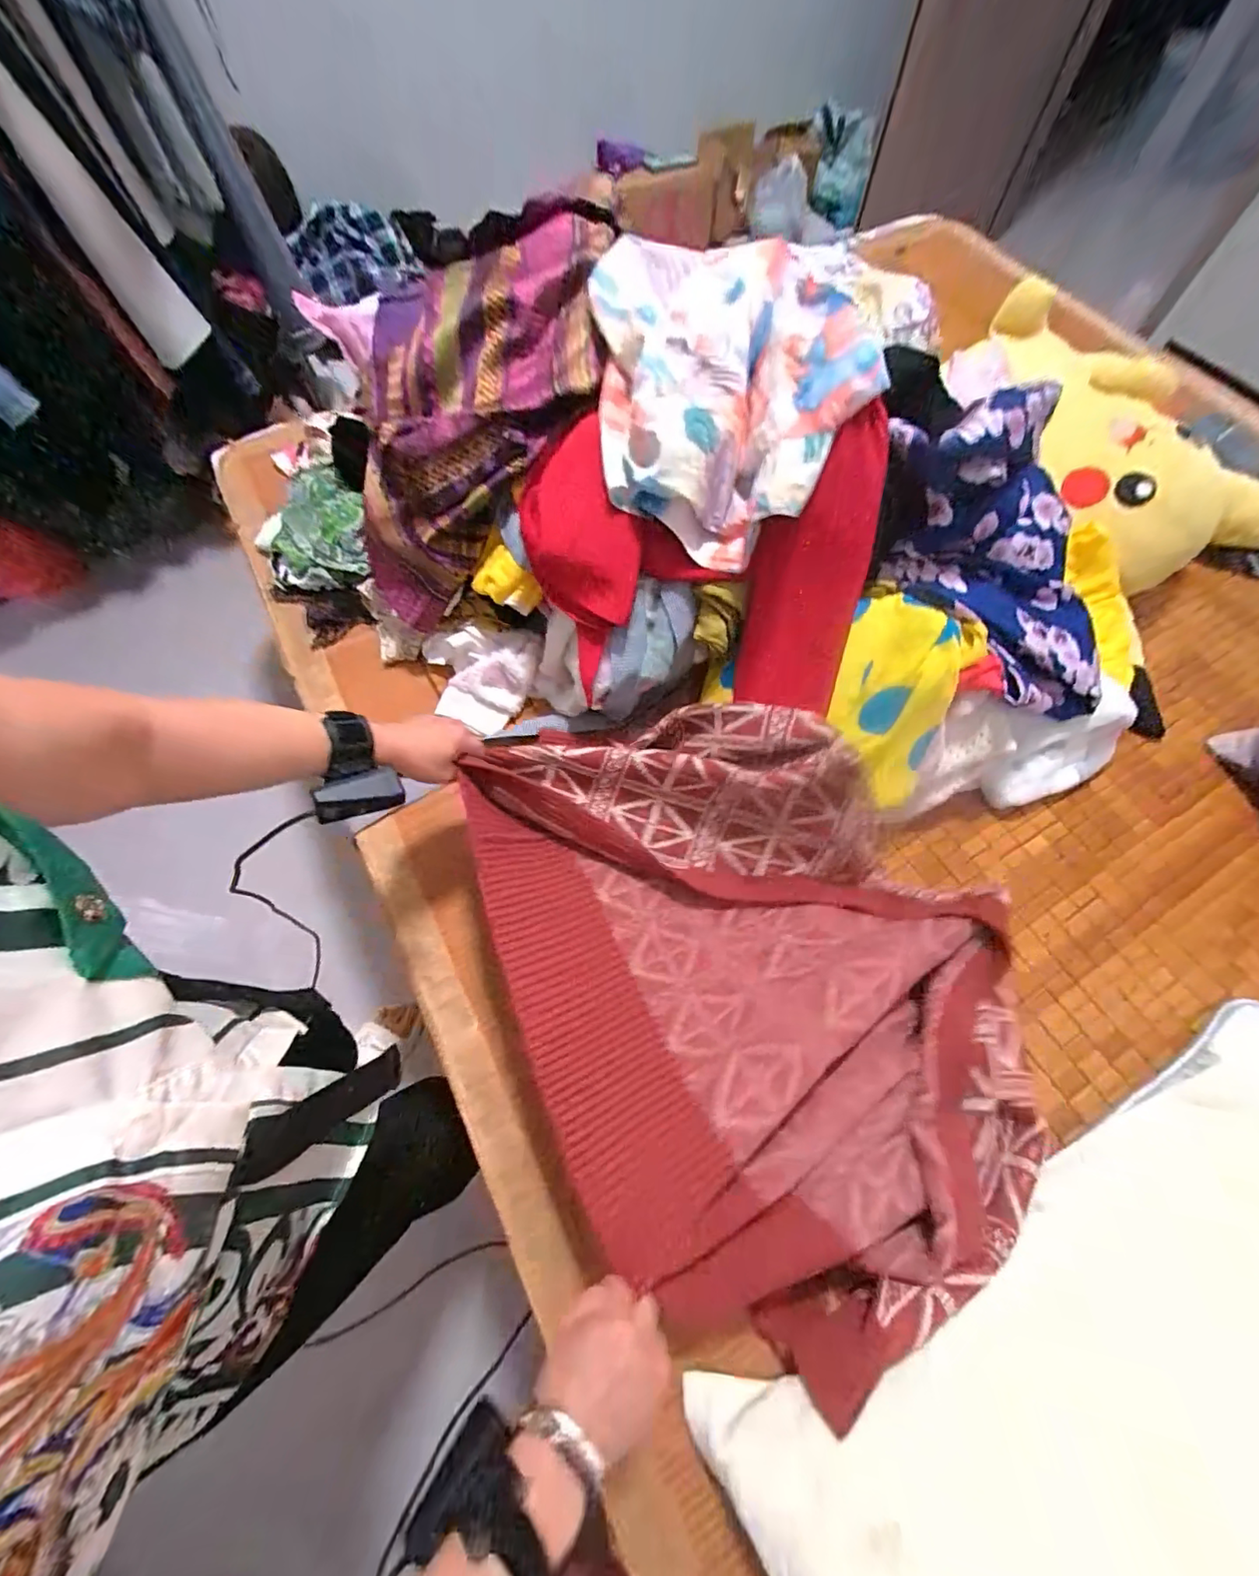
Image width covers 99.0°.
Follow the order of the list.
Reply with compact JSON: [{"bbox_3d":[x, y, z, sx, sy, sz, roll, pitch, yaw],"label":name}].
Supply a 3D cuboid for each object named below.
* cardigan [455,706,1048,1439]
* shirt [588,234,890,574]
[{"bbox_3d":[0.132,0.188,0.539,0.454,0.133,0.588,-17,67,-5],"label":"cardigan"},{"bbox_3d":[0.107,-0.468,0.637,0.283,0.130,0.417,-4,67,1],"label":"shirt"}]

